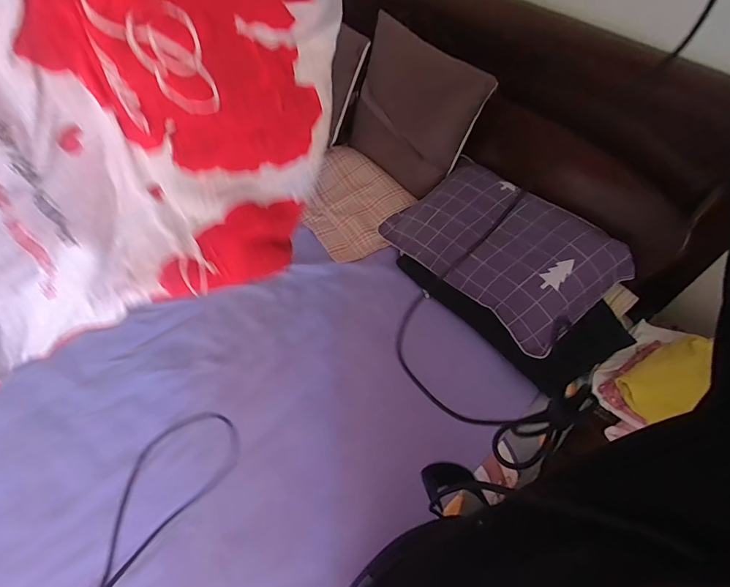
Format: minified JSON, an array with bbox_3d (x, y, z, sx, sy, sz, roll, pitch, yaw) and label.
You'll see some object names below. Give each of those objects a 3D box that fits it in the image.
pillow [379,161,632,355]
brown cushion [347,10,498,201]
[{"bbox_3d":[0.338,-0.132,1.055,0.327,0.156,0.544,-33,63,-21],"label":"pillow"},{"bbox_3d":[0.139,-0.522,1.194,0.389,0.380,0.118,32,43,14],"label":"brown cushion"}]

